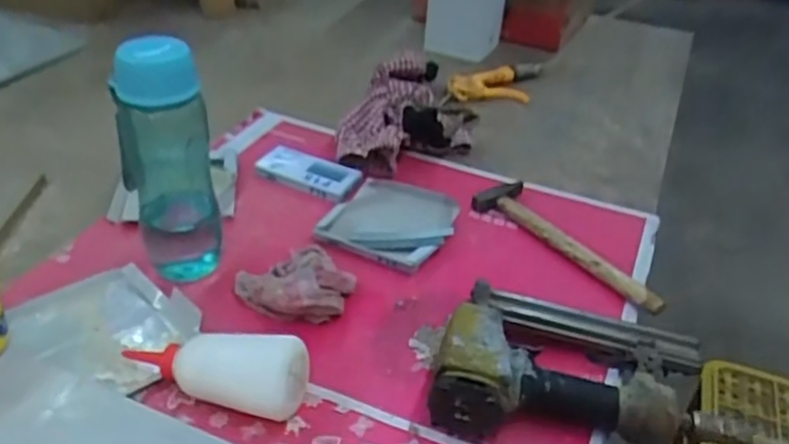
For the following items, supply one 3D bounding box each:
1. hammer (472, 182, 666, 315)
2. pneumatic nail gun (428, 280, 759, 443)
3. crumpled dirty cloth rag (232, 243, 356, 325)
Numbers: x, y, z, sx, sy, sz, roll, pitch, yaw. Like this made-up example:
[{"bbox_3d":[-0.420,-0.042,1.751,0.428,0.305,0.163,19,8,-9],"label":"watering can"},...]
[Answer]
[{"bbox_3d":[0.197,0.023,0.755,0.082,0.027,0.245,-23,44,-34],"label":"hammer"},{"bbox_3d":[0.157,0.117,0.585,0.252,0.063,0.142,4,35,-3],"label":"pneumatic nail gun"},{"bbox_3d":[-0.099,0.052,0.668,0.116,0.033,0.077,19,37,19],"label":"crumpled dirty cloth rag"}]

